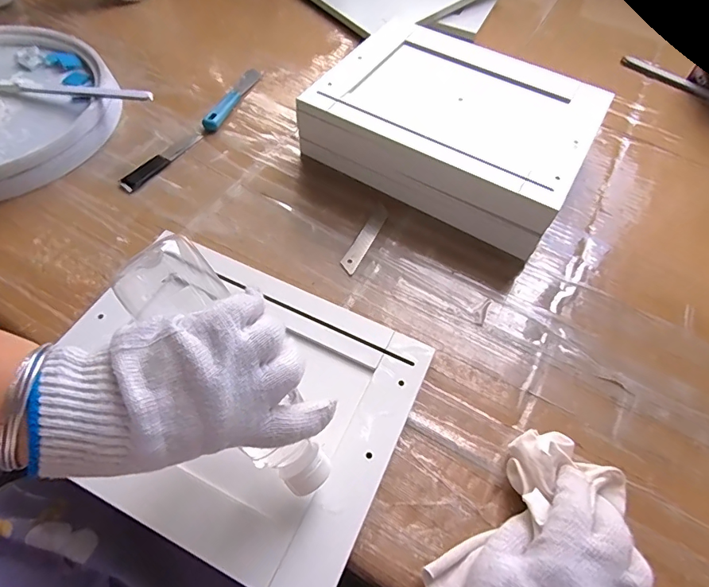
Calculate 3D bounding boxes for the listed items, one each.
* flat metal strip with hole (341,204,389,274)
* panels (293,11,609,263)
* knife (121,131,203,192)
[{"bbox_3d":[0.013,-0.059,0.470,0.017,0.004,0.097,24,59,12],"label":"flat metal strip with hole"},{"bbox_3d":[0.110,-0.190,0.518,0.291,0.077,0.249,28,60,14],"label":"panels"},{"bbox_3d":[-0.223,-0.156,0.516,0.026,0.004,0.115,29,60,15],"label":"knife"}]

